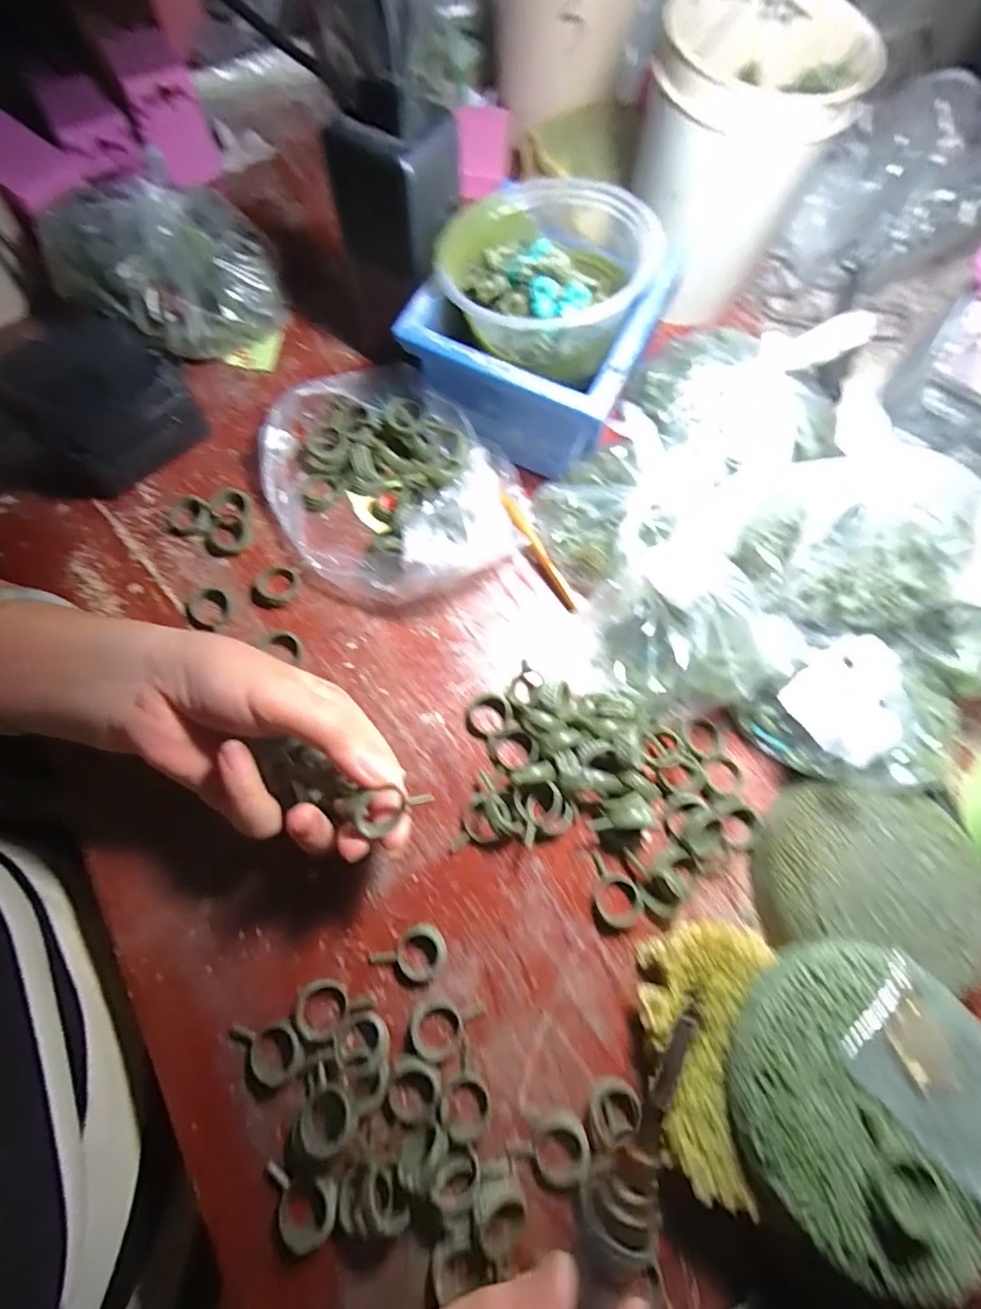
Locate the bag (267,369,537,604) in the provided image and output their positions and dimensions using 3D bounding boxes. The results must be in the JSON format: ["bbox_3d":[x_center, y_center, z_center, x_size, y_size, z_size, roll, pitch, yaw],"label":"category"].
[{"bbox_3d":[-0.064,-0.102,0.314,0.164,0.047,0.120,35,74,10],"label":"bag"}]

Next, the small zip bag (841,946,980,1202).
[{"bbox_3d":[0.173,0.158,0.194,0.051,0.012,0.073,-42,77,-14],"label":"small zip bag"}]

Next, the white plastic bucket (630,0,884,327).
[{"bbox_3d":[0.152,-0.317,0.345,0.112,0.130,0.110,1,71,-2],"label":"white plastic bucket"}]

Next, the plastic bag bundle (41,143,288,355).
[{"bbox_3d":[-0.209,-0.251,0.347,0.130,0.064,0.102,-29,74,-11],"label":"plastic bag bundle"}]

